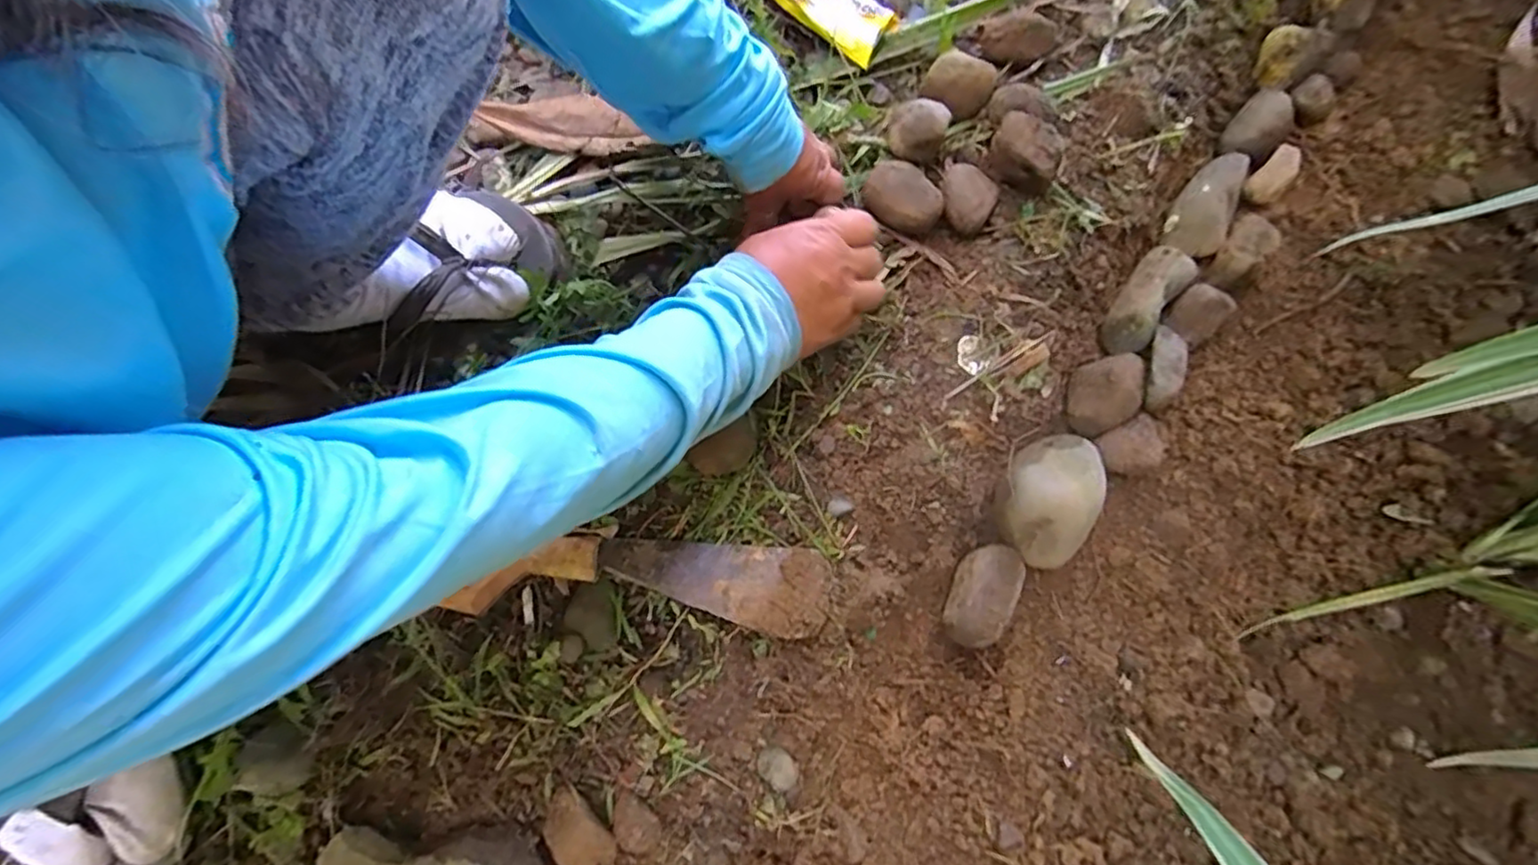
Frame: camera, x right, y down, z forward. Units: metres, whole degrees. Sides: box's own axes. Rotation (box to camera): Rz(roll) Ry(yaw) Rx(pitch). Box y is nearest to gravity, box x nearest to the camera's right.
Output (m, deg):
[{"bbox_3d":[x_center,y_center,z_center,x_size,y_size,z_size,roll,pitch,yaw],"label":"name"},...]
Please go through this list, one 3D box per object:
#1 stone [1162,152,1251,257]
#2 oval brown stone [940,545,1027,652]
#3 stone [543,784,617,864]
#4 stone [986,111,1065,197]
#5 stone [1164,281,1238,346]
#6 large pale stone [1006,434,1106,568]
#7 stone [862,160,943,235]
[{"bbox_3d":[0.356,-0.186,0.529,0.038,0.030,0.098,26,80,5],"label":"stone"},{"bbox_3d":[0.154,0.115,0.463,0.042,0.032,0.076,30,80,6],"label":"oval brown stone"},{"bbox_3d":[-0.124,0.260,0.419,0.035,0.017,0.056,-41,81,-7],"label":"stone"},{"bbox_3d":[0.200,-0.217,0.507,0.056,0.035,0.038,37,81,7],"label":"stone"},{"bbox_3d":[0.327,-0.090,0.500,0.039,0.031,0.035,-43,81,-8],"label":"stone"},{"bbox_3d":[0.196,0.042,0.460,0.058,0.060,0.097,19,79,4],"label":"large pale stone"},{"bbox_3d":[0.104,-0.184,0.506,0.062,0.031,0.044,26,80,5],"label":"stone"}]

